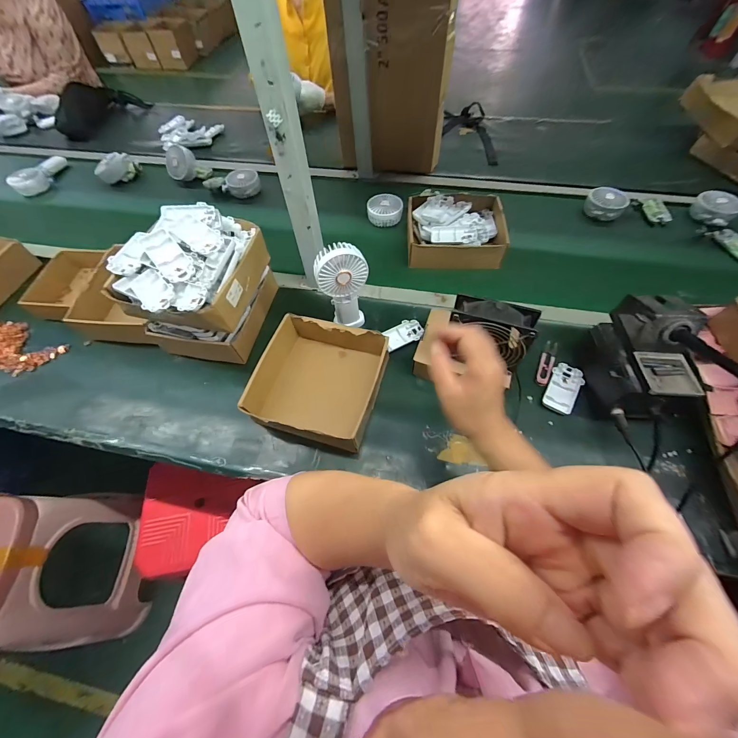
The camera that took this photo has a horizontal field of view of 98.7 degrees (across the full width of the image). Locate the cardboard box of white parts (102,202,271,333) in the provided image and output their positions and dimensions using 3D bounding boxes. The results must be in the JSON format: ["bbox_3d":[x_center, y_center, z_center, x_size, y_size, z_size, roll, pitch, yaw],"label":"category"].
[{"bbox_3d":[-0.306,-0.183,0.552,0.187,0.113,0.229,9,62,8],"label":"cardboard box of white parts"}]

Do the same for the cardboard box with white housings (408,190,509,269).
[{"bbox_3d":[0.203,-0.330,0.762,0.212,0.087,0.178,3,62,4],"label":"cardboard box with white housings"}]

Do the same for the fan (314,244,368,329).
[{"bbox_3d":[-0.045,-0.138,0.577,0.083,0.181,0.039,-15,62,-5],"label":"fan"}]

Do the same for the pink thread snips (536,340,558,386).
[{"bbox_3d":[0.332,-0.012,0.593,0.025,0.014,0.104,26,66,16],"label":"pink thread snips"}]

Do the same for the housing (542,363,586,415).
[{"bbox_3d":[0.344,0.034,0.559,0.049,0.013,0.102,24,65,15],"label":"housing"}]

